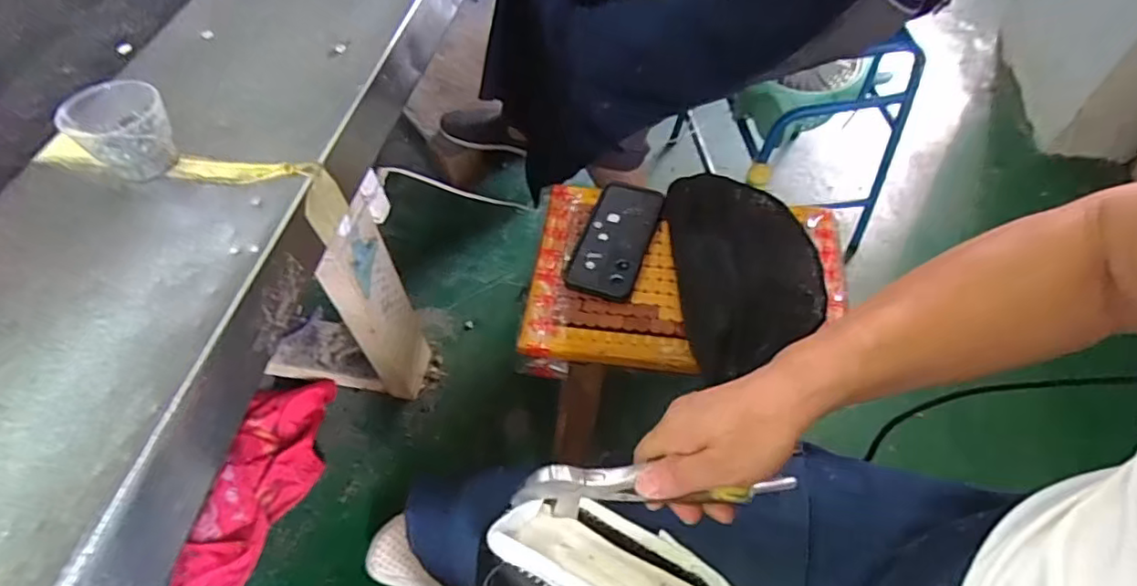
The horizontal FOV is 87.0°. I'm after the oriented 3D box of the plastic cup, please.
[{"bbox_3d":[-0.325,-0.118,0.442,0.064,0.052,0.054,-37,64,-22],"label":"plastic cup"}]

